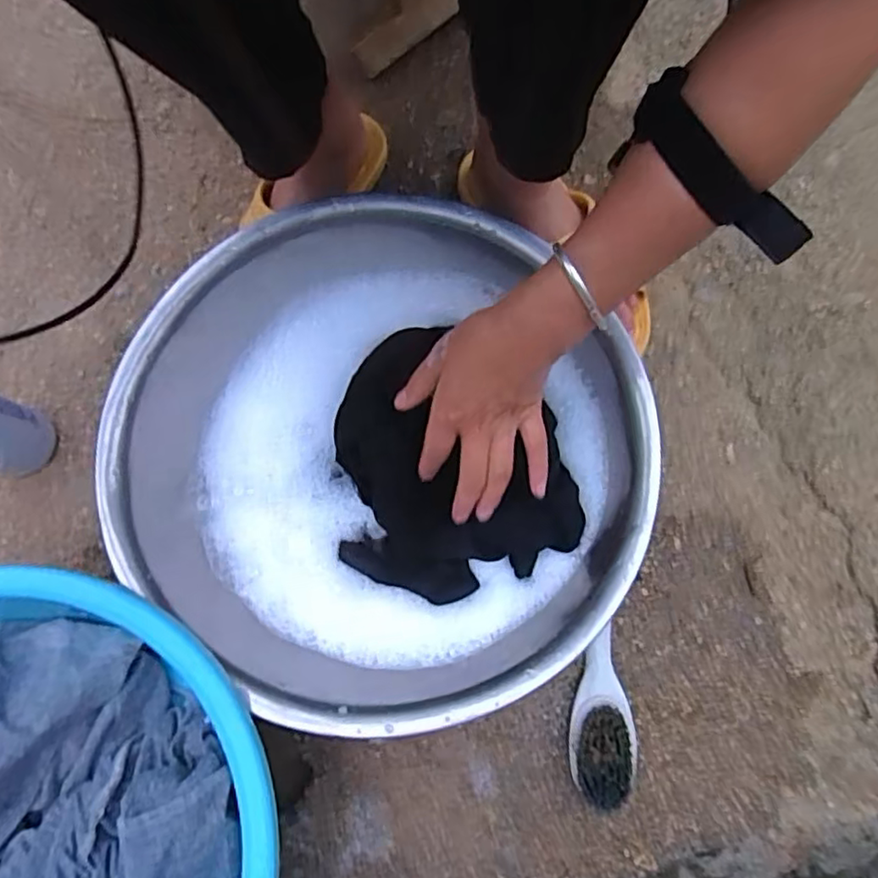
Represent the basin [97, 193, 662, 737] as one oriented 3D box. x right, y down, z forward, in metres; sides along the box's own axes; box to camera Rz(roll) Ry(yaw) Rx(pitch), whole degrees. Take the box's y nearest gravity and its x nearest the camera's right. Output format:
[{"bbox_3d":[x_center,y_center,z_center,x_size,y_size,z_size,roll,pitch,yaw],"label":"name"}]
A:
[{"bbox_3d":[-0.042,0.013,0.486,0.366,0.108,0.350,0,78,0],"label":"basin"}]

